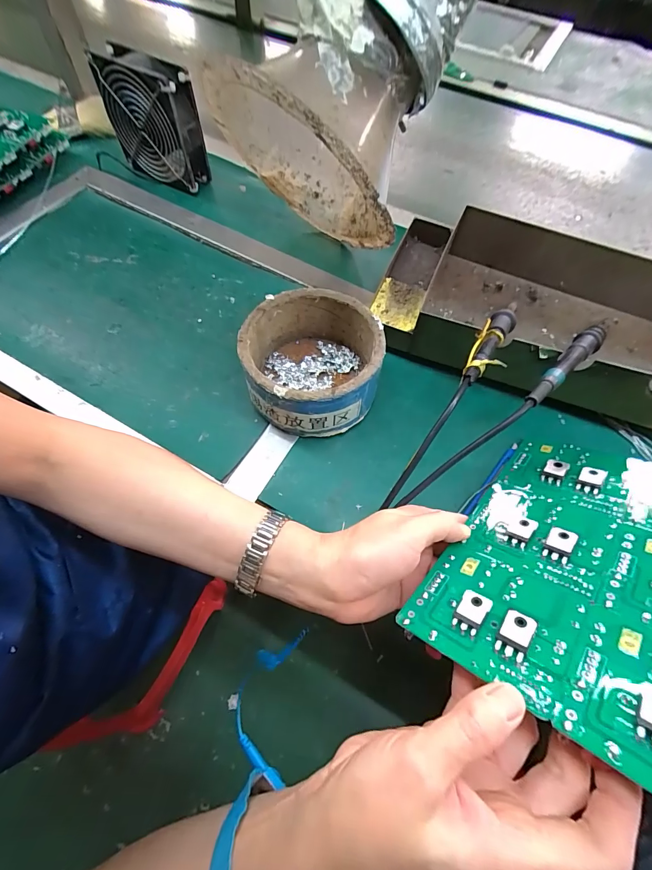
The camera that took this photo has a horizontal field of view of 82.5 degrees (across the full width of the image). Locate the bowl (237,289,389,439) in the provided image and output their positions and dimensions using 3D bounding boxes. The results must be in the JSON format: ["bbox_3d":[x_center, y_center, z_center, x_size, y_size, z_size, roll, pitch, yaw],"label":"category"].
[{"bbox_3d":[-0.013,-0.063,0.341,0.116,0.069,0.119,1,62,-2],"label":"bowl"}]

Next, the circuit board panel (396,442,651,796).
[{"bbox_3d":[0.170,0.077,0.225,0.163,0.007,0.207,17,43,40],"label":"circuit board panel"}]

